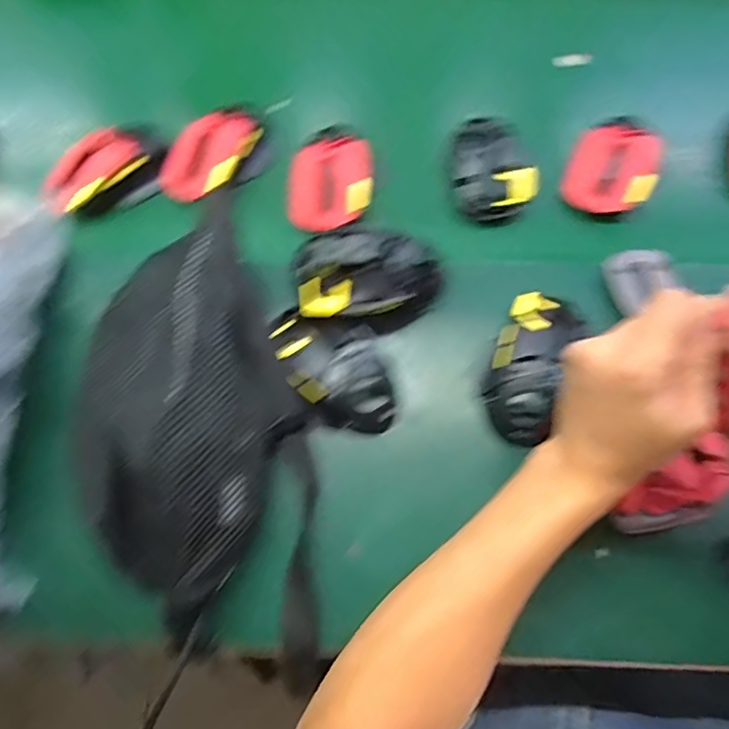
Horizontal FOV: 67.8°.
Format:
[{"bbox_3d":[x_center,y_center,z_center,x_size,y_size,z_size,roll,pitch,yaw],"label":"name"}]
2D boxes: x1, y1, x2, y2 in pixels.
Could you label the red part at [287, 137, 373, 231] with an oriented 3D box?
[{"bbox_3d":[-0.030,-0.159,0.476,0.073,0.025,0.078,-1,64,1],"label":"red part"}]

